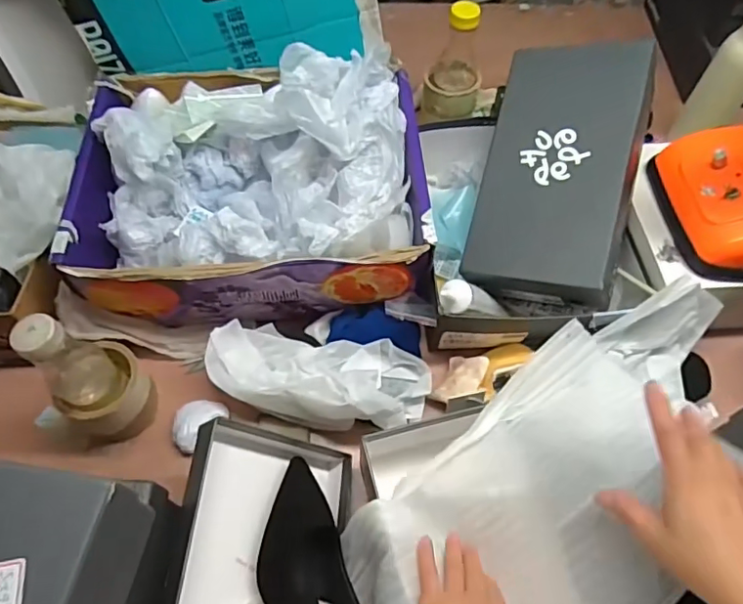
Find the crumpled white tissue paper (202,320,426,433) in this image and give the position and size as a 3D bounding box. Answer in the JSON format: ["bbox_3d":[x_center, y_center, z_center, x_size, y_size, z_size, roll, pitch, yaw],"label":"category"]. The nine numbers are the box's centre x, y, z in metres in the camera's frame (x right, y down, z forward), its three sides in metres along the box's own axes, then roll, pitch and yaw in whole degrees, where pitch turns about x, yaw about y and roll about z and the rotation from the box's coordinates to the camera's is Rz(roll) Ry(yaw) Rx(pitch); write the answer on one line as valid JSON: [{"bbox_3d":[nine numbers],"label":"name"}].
[{"bbox_3d":[-0.061,0.077,0.604,0.244,0.072,0.090,10,60,5],"label":"crumpled white tissue paper"}]

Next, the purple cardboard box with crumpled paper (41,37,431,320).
[{"bbox_3d":[-0.141,-0.157,0.664,0.397,0.190,0.312,-1,60,-2],"label":"purple cardboard box with crumpled paper"}]

